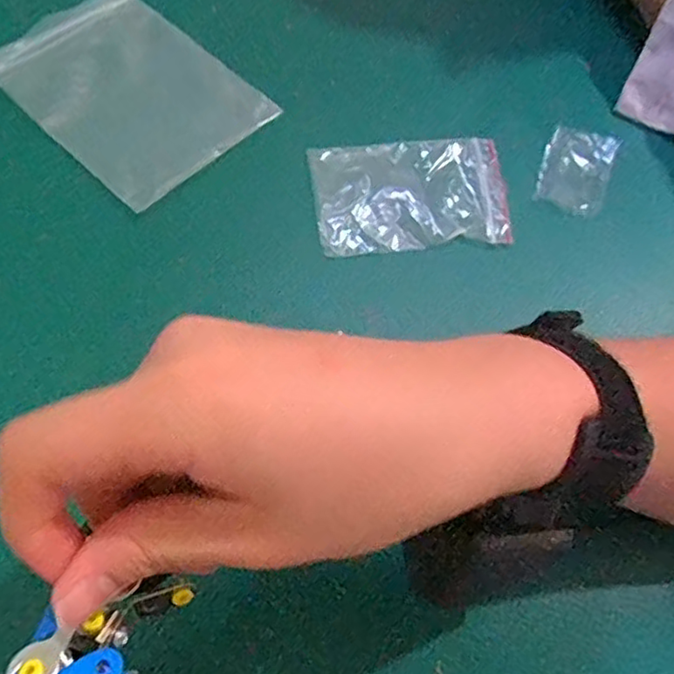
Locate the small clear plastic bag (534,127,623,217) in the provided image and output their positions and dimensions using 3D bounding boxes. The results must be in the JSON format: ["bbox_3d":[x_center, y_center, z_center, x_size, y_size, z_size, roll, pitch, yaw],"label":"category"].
[{"bbox_3d":[0.149,-0.106,0.398,0.040,0.010,0.064,21,65,8],"label":"small clear plastic bag"}]

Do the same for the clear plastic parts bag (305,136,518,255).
[{"bbox_3d":[0.044,-0.088,0.387,0.113,0.010,0.076,-5,65,-5],"label":"clear plastic parts bag"}]

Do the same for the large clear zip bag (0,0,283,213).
[{"bbox_3d":[-0.139,-0.166,0.419,0.179,0.010,0.117,41,69,16],"label":"large clear zip bag"}]

